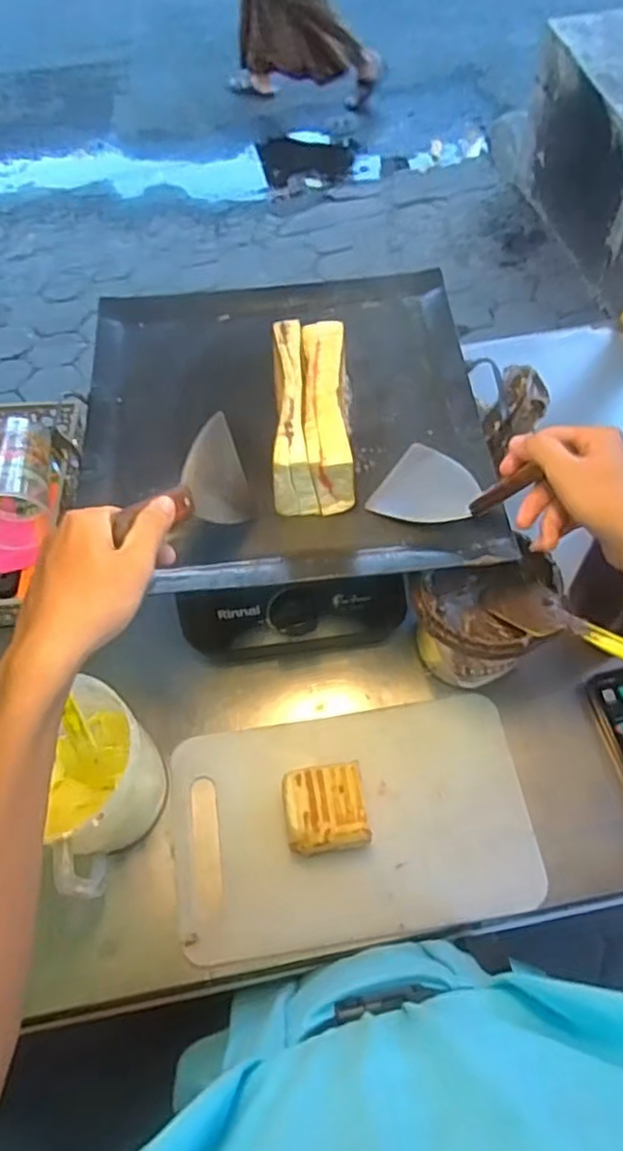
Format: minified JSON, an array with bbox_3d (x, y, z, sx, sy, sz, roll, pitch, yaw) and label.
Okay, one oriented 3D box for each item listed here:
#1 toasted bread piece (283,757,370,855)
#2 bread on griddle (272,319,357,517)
[{"bbox_3d":[0.013,0.212,0.601,0.071,0.041,0.070,-10,61,-1],"label":"toasted bread piece"},{"bbox_3d":[0.001,-0.144,0.629,0.069,0.075,0.195,-4,61,2],"label":"bread on griddle"}]

